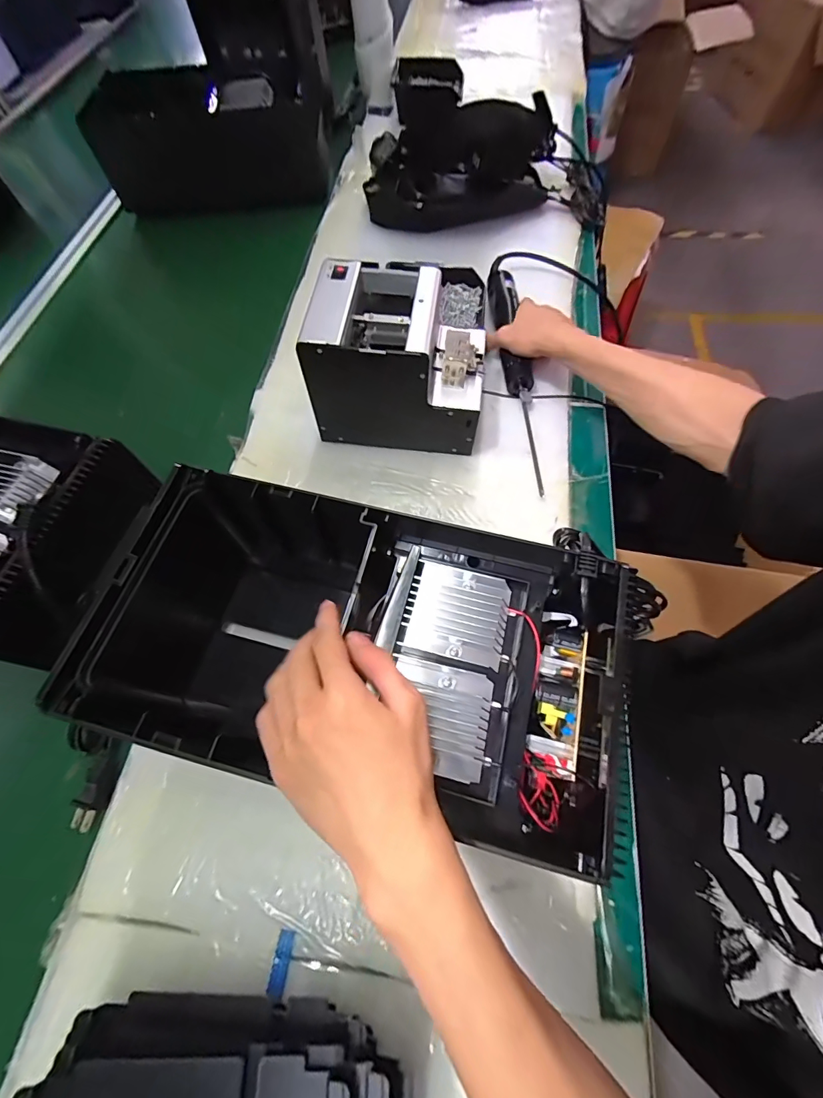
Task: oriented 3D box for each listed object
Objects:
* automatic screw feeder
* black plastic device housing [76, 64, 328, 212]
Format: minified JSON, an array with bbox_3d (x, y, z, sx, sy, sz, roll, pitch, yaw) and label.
[{"bbox_3d":[-0.012,-0.203,0.470,0.172,0.144,0.120,5,63,5],"label":"automatic screw feeder"},{"bbox_3d":[-0.333,-0.699,0.719,0.353,0.127,0.182,-5,62,0],"label":"black plastic device housing"}]

